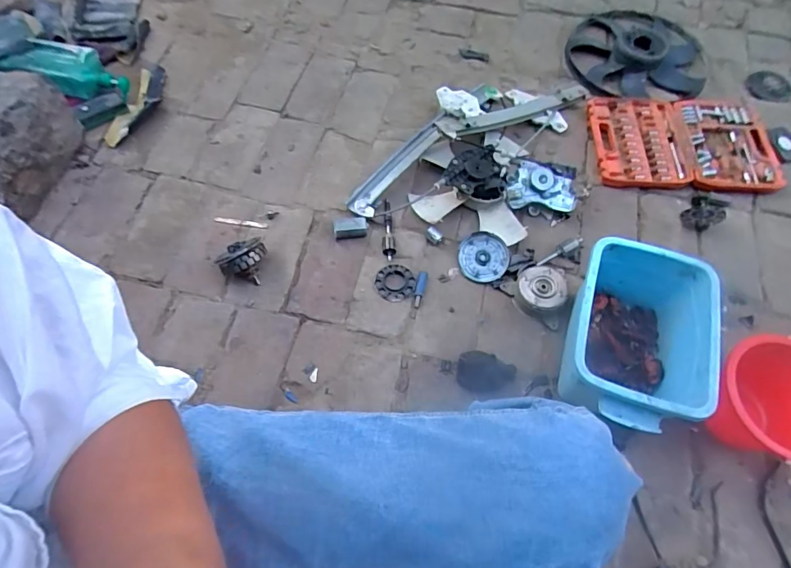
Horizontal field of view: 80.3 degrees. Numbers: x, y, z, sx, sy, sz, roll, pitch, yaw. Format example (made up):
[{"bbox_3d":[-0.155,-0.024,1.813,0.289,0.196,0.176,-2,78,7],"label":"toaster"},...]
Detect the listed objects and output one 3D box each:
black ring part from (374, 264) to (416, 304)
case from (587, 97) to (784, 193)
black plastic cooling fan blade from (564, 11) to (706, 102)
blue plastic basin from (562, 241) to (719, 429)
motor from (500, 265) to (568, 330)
[{"bbox_3d":[0.000,-0.001,0.906,0.075,0.008,0.081,1,62,-1],"label":"black ring part"},{"bbox_3d":[0.636,-0.311,1.047,0.383,0.049,0.249,3,62,0],"label":"case"},{"bbox_3d":[0.616,-0.583,1.174,0.346,0.069,0.310,-2,64,-1],"label":"black plastic cooling fan blade"},{"bbox_3d":[0.371,0.094,0.756,0.193,0.163,0.277,19,65,8],"label":"blue plastic basin"},{"bbox_3d":[0.281,0.009,0.879,0.115,0.050,0.118,-36,68,-19],"label":"motor"}]

